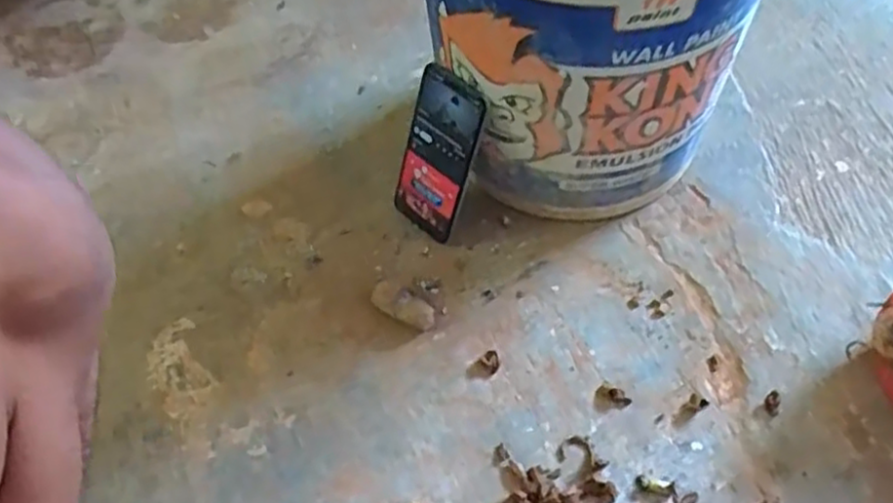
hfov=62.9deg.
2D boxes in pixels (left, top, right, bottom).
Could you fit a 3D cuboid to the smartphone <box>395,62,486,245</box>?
[{"bbox_3d":[-0.007,-0.083,0.667,0.070,0.158,0.017,36,41,24],"label":"smartphone"}]

